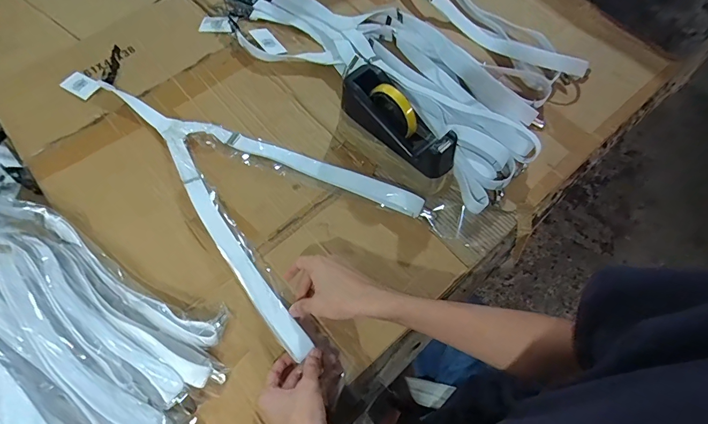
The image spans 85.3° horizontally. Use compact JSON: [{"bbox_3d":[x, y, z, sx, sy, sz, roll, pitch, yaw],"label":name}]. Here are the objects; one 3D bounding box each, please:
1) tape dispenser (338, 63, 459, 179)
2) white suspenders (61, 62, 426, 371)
[{"bbox_3d":[0.069,-0.131,0.555,0.186,0.079,0.070,39,71,16],"label":"tape dispenser"},{"bbox_3d":[-0.224,-0.083,0.599,0.611,0.026,0.264,35,68,16],"label":"white suspenders"}]

